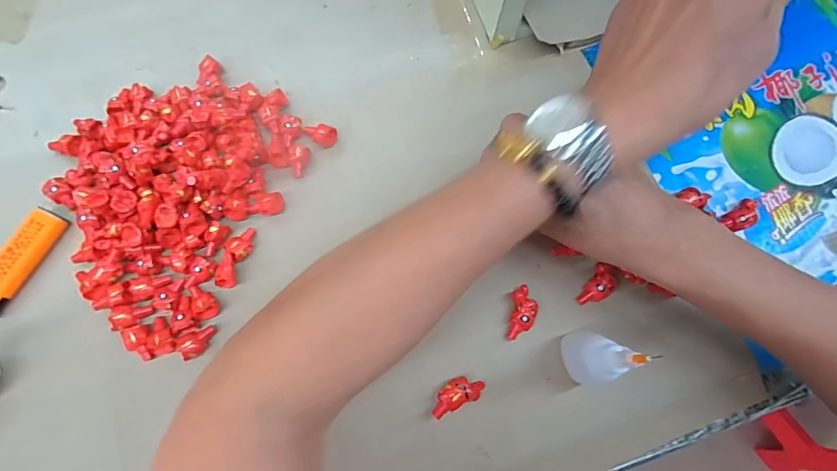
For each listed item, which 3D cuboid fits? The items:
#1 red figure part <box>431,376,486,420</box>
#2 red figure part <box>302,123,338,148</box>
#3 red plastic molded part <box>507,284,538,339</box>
[{"bbox_3d":[0.026,0.106,0.281,0.038,0.008,0.018,-23,75,-8],"label":"red figure part"},{"bbox_3d":[-0.080,-0.083,0.339,0.026,0.010,0.015,28,75,7],"label":"red figure part"},{"bbox_3d":[0.075,0.055,0.300,0.017,0.010,0.038,9,73,2],"label":"red plastic molded part"}]

